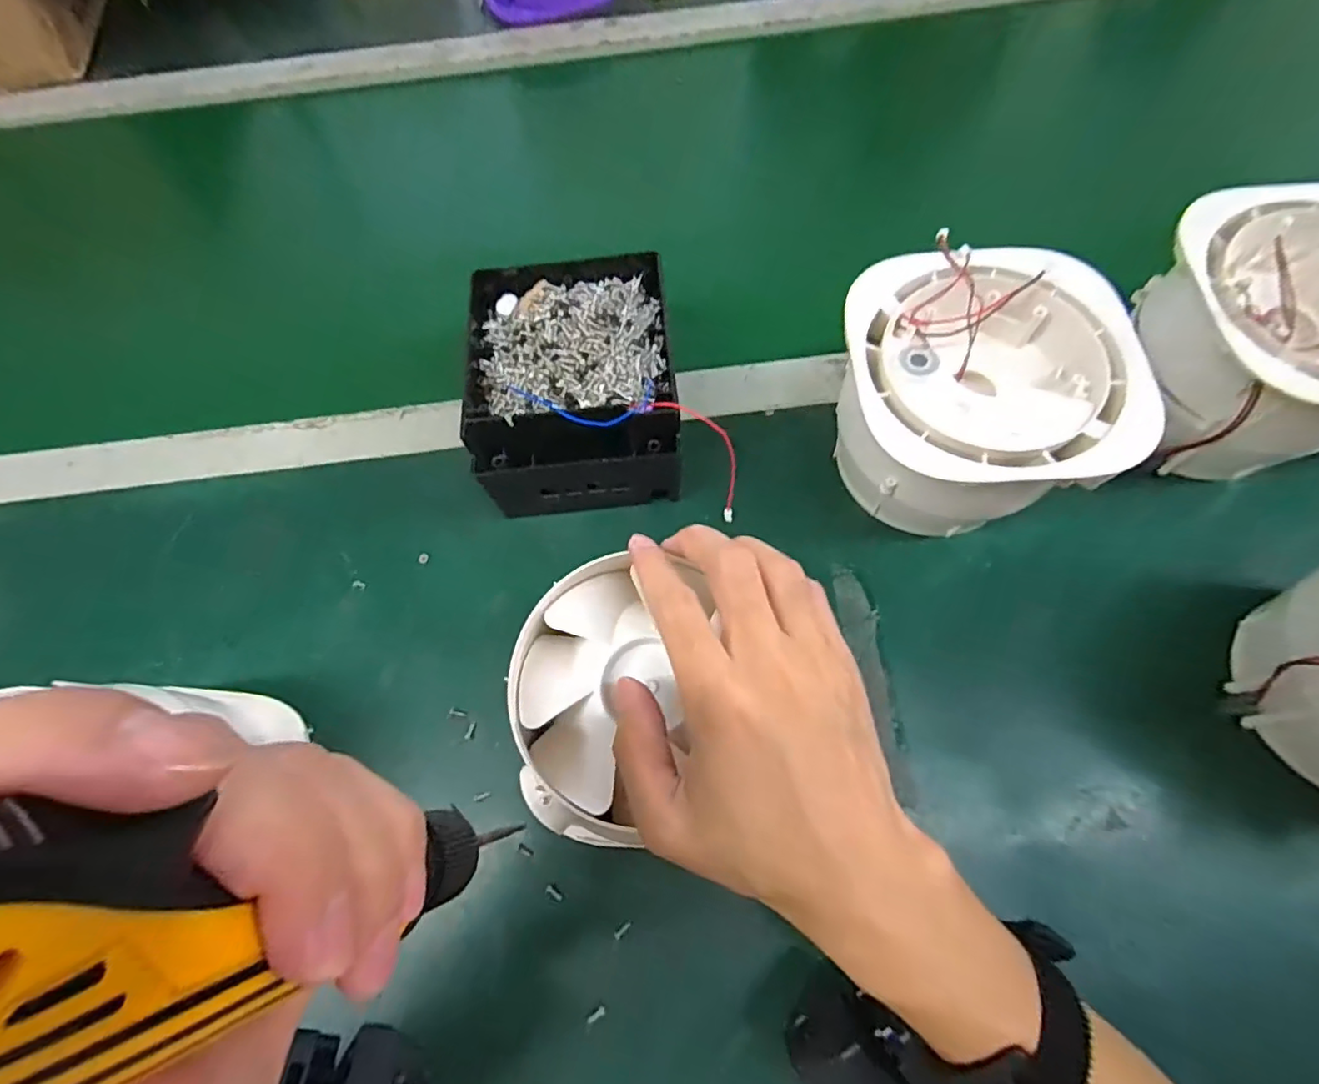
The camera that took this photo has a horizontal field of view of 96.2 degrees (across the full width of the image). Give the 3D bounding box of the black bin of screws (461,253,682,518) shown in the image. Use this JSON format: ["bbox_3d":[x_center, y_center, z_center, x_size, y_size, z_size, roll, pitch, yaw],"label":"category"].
[{"bbox_3d":[-0.052,-0.097,0.374,0.121,0.072,0.158,-5,67,1],"label":"black bin of screws"}]

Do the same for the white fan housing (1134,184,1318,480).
[{"bbox_3d":[0.343,-0.113,0.335,0.138,0.089,0.133,-1,67,3],"label":"white fan housing"}]

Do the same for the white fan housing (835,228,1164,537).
[{"bbox_3d":[0.168,-0.073,0.337,0.144,0.101,0.142,9,68,7],"label":"white fan housing"}]

